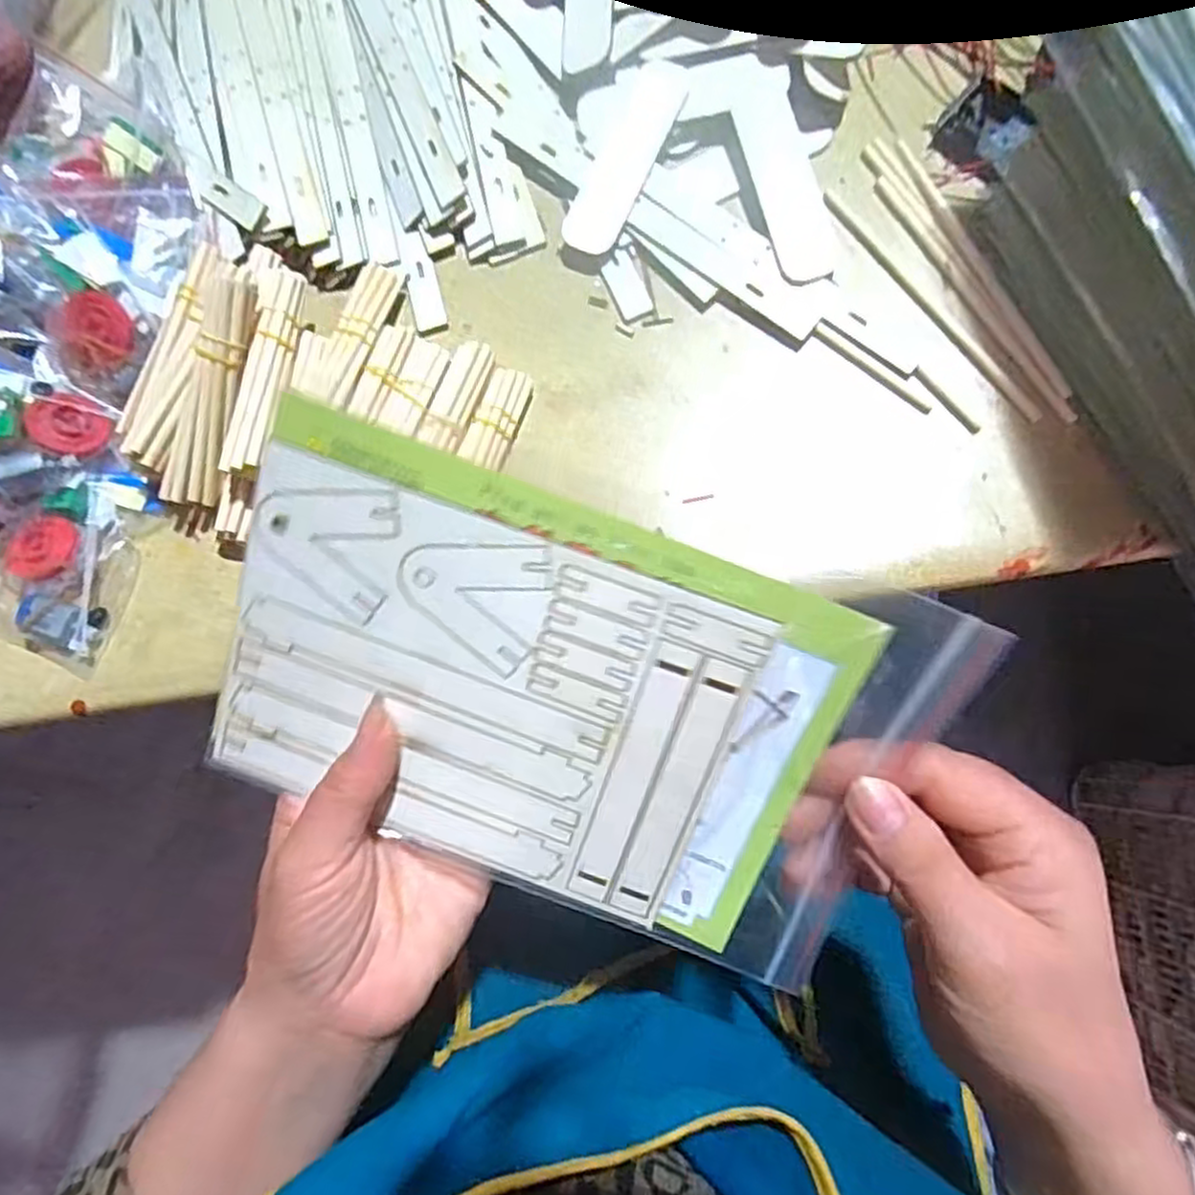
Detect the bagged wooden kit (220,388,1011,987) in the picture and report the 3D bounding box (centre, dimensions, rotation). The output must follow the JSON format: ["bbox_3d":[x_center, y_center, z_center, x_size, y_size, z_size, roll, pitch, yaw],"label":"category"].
[{"bbox_3d":[-0.016,0.038,0.258,0.233,0.008,0.149,20,109,4],"label":"bagged wooden kit"}]

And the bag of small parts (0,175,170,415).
[{"bbox_3d":[-0.293,-0.162,0.358,0.166,0.028,0.080,28,76,-8],"label":"bag of small parts"}]

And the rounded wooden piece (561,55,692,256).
[{"bbox_3d":[0.015,-0.221,0.371,0.030,0.004,0.102,24,88,8],"label":"rounded wooden piece"}]

